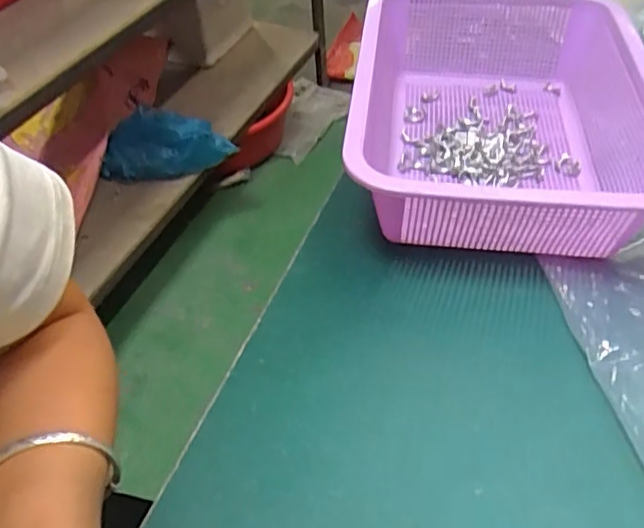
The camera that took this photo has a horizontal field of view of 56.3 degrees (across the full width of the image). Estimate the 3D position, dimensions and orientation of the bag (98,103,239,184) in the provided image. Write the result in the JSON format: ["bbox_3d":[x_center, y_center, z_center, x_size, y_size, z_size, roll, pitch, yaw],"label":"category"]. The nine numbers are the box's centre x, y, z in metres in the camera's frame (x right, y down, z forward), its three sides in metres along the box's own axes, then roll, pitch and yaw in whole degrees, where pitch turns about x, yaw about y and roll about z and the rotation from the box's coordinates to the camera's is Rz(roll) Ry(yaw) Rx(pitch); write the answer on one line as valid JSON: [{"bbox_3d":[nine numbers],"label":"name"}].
[{"bbox_3d":[-0.352,-0.261,1.316,0.305,0.118,0.118,-3,45,16],"label":"bag"}]

